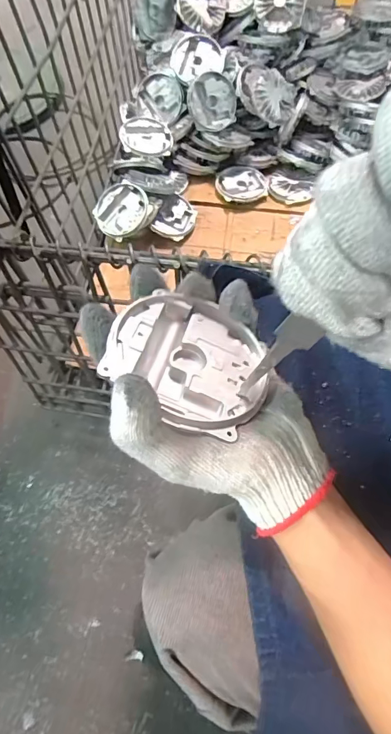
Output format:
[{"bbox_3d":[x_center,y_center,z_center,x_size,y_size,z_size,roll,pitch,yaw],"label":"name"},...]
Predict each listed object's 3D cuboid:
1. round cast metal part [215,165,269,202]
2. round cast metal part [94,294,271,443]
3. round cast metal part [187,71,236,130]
[{"bbox_3d":[0.103,-0.404,0.963,0.110,0.016,0.091,-2,65,1],"label":"round cast metal part"},{"bbox_3d":[-0.006,-0.002,0.299,0.104,0.025,0.104,11,51,-14],"label":"round cast metal part"},{"bbox_3d":[0.035,-0.576,0.943,0.102,0.027,0.115,-5,100,-7],"label":"round cast metal part"}]

